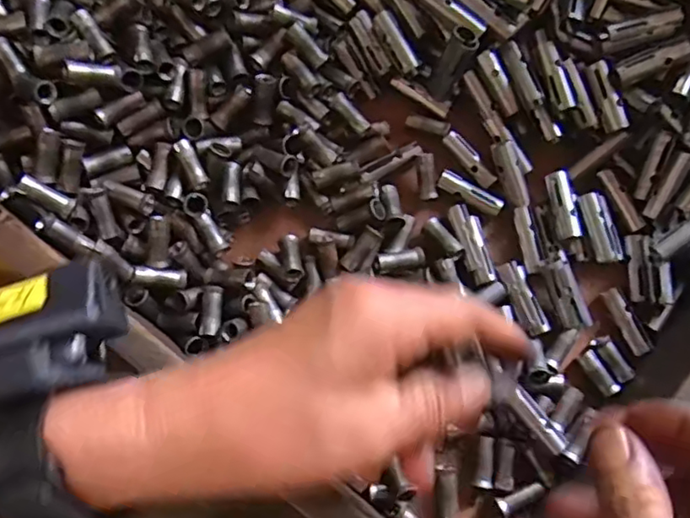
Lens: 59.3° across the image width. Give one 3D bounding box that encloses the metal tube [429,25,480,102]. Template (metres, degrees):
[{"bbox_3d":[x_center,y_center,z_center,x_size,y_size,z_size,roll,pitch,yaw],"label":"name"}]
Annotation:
[{"bbox_3d":[0.058,-0.103,0.322,0.014,0.040,0.014,28,49,7],"label":"metal tube"}]

